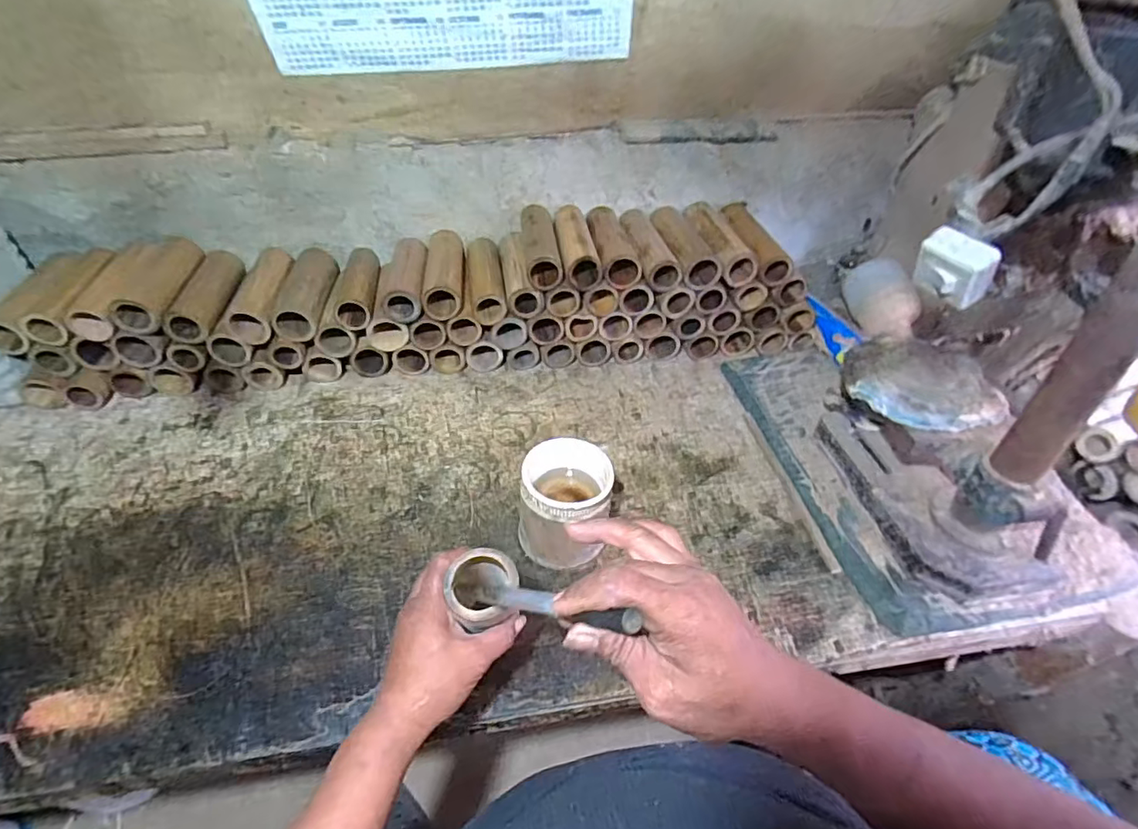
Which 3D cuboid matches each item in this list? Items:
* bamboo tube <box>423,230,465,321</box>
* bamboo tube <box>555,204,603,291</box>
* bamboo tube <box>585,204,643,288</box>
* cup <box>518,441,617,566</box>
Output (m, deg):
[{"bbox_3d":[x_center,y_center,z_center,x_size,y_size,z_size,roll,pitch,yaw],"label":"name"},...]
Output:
[{"bbox_3d":[-0.189,-0.220,0.847,0.056,0.052,0.179,-4,46,-5],"label":"bamboo tube"},{"bbox_3d":[0.009,-0.261,0.838,0.053,0.052,0.173,-5,46,-6],"label":"bamboo tube"},{"bbox_3d":[0.062,-0.262,0.849,0.061,0.048,0.176,-8,46,-8],"label":"bamboo tube"},{"bbox_3d":[-0.005,0.103,0.616,0.099,0.121,0.090,0,46,0],"label":"cup"}]

